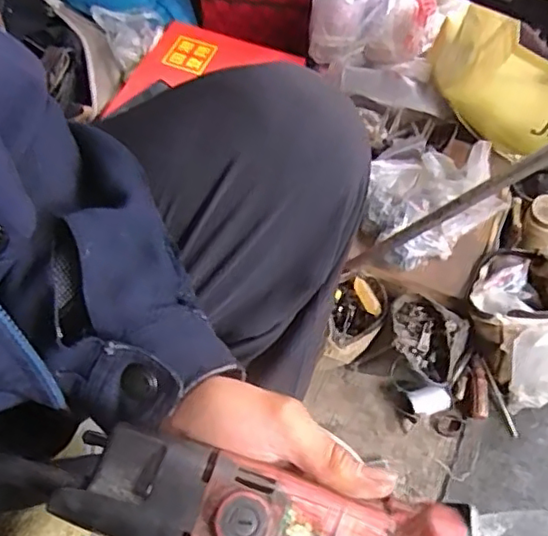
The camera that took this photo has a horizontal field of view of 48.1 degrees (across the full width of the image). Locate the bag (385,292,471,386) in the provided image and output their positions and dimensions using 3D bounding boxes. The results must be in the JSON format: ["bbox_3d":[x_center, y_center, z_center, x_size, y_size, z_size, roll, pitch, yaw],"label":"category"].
[{"bbox_3d":[0.172,0.092,0.738,0.106,0.065,0.101,24,64,17],"label":"bag"}]

